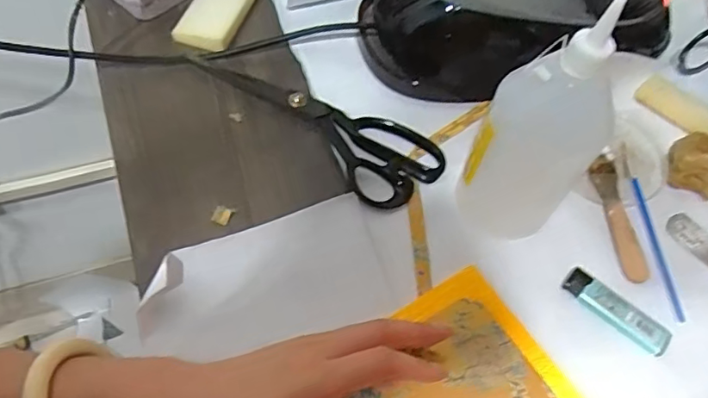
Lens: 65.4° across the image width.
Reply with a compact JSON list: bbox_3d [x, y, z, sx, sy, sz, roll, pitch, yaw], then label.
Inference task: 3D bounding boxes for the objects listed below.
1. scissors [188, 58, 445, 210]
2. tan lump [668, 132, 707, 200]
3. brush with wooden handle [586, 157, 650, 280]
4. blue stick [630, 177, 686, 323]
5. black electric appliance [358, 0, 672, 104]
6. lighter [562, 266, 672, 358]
[{"bbox_3d":[-0.032,-0.076,0.471,0.224,0.010,0.085,35,62,16],"label":"scissors"},{"bbox_3d":[0.293,-0.026,0.458,0.050,0.039,0.059,-36,67,-24],"label":"tan lump"},{"bbox_3d":[0.210,0.013,0.440,0.025,0.008,0.107,0,58,-5],"label":"brush with wooden handle"},{"bbox_3d":[0.239,0.037,0.436,0.009,0.004,0.123,2,58,-4],"label":"blue stick"},{"bbox_3d":[0.150,-0.179,0.505,0.285,0.091,0.122,-12,60,-12],"label":"black electric appliance"},{"bbox_3d":[0.191,0.080,0.402,0.078,0.007,0.025,39,63,19],"label":"lighter"}]

